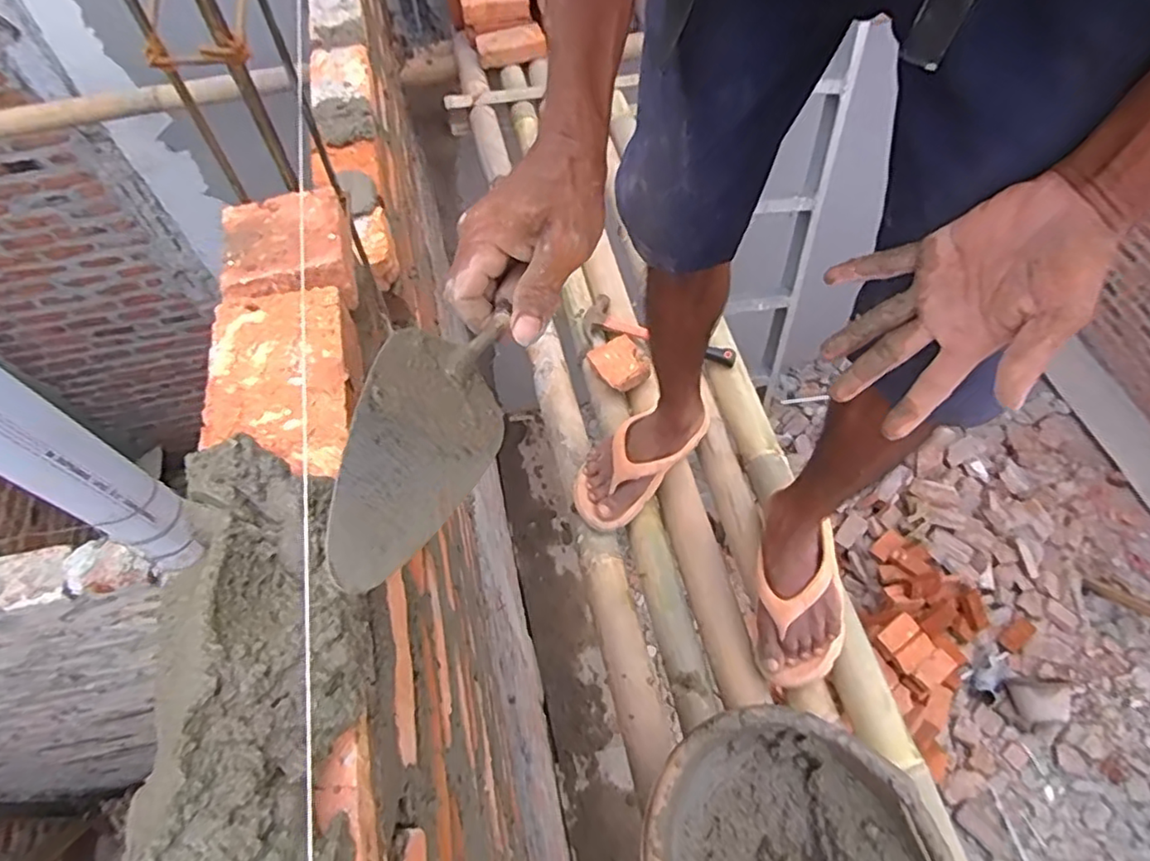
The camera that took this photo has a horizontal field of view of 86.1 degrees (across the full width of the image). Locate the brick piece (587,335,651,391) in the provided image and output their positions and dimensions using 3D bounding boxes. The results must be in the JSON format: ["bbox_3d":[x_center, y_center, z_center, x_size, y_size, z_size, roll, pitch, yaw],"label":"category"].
[{"bbox_3d":[0.077,-0.109,1.032,0.078,0.046,0.085,-37,71,-9],"label":"brick piece"}]

